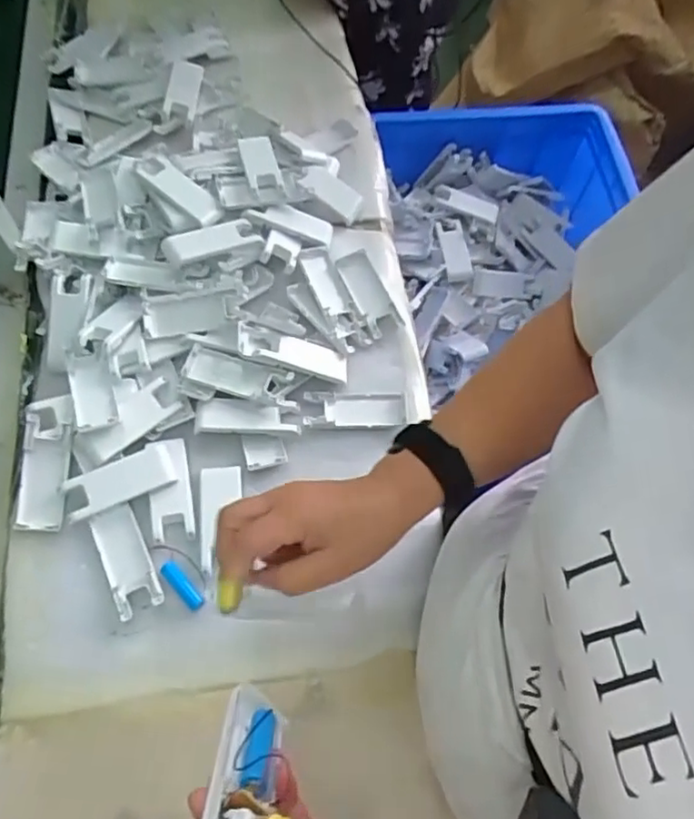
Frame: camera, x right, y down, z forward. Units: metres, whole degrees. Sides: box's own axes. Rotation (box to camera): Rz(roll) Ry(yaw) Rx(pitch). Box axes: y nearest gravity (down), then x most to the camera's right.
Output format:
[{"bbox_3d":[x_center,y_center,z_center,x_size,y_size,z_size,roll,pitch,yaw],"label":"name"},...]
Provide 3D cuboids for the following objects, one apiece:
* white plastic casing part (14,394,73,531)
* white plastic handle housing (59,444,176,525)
[{"bbox_3d":[-0.276,0.047,0.592,0.041,0.011,0.122,2,78,-2],"label":"white plastic casing part"},{"bbox_3d":[-0.213,0.067,0.609,0.098,0.015,0.040,-21,80,-13],"label":"white plastic handle housing"}]

